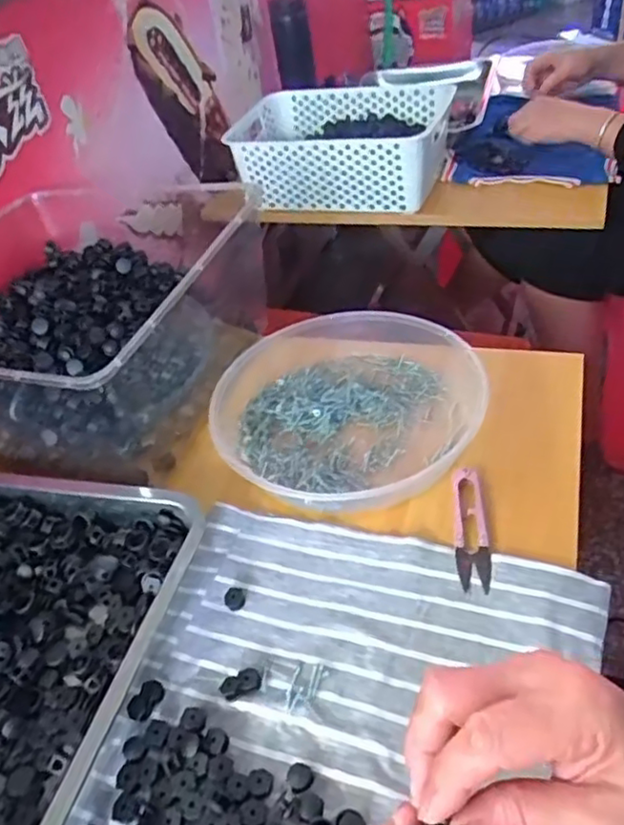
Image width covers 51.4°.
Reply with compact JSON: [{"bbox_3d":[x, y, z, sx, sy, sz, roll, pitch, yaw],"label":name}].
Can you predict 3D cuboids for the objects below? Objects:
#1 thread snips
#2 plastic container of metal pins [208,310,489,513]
[{"bbox_3d":[0.114,0.081,0.466,0.022,0.010,0.099,0,44,8],"label":"thread snips"},{"bbox_3d":[0.027,-0.016,0.563,0.221,0.038,0.209,-4,44,4],"label":"plastic container of metal pins"}]

